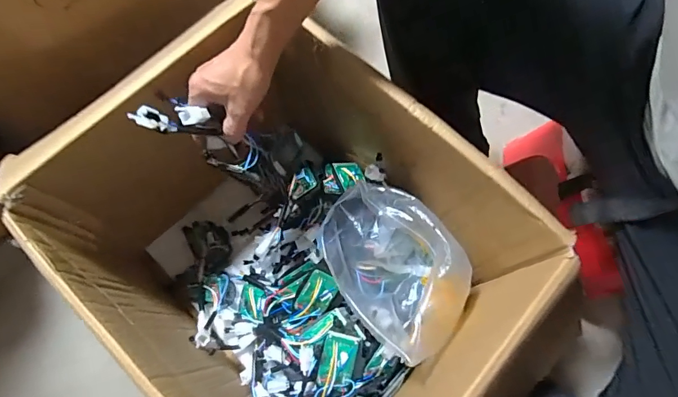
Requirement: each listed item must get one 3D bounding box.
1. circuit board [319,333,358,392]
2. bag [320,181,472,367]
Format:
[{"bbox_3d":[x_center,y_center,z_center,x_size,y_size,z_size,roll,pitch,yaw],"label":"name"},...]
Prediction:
[{"bbox_3d":[-0.002,0.250,0.656,0.047,0.009,0.076,13,74,4],"label":"circuit board"},{"bbox_3d":[0.076,0.097,0.644,0.154,0.140,0.251,-29,76,-8],"label":"bag"}]

